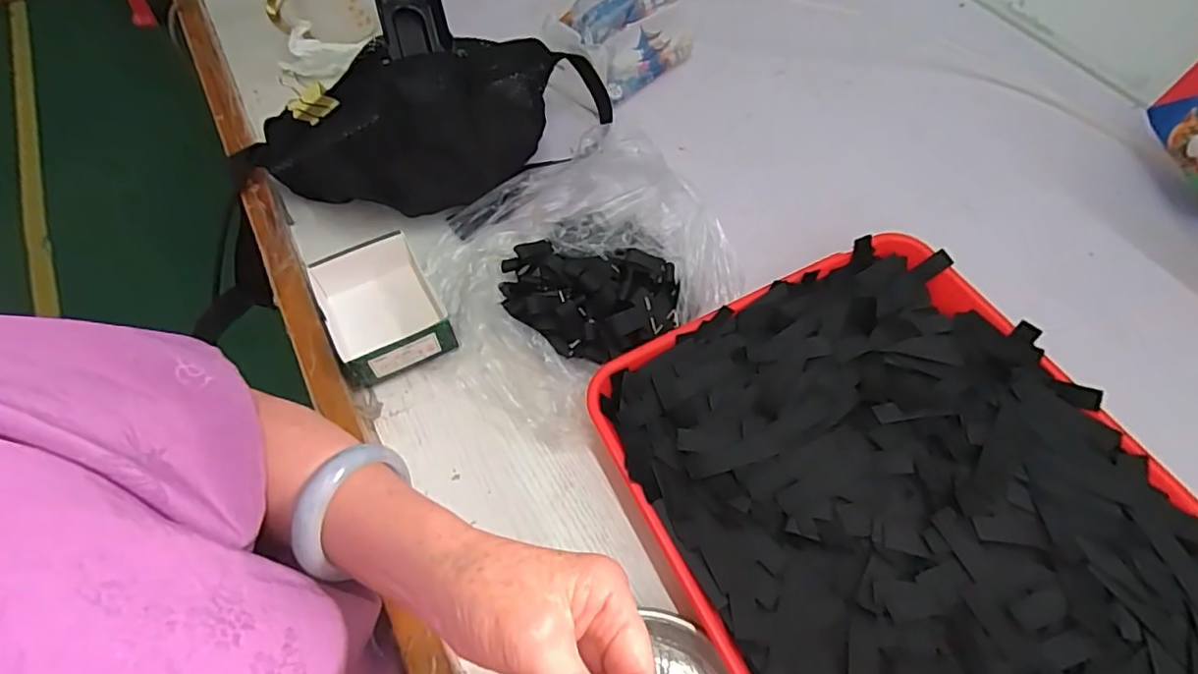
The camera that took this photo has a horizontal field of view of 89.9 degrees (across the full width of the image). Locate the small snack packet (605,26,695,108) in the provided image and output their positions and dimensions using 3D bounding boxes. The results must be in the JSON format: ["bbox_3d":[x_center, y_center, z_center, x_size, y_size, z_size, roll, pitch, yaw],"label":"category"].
[{"bbox_3d":[0.047,-0.289,0.625,0.126,0.036,0.036,-38,66,-19],"label":"small snack packet"}]

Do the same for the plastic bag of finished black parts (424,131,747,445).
[{"bbox_3d":[-0.023,-0.056,0.480,0.223,0.051,0.213,-36,65,-18],"label":"plastic bag of finished black parts"}]

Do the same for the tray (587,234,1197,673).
[{"bbox_3d":[0.208,0.130,0.373,0.293,0.040,0.393,-25,62,-13],"label":"tray"}]

